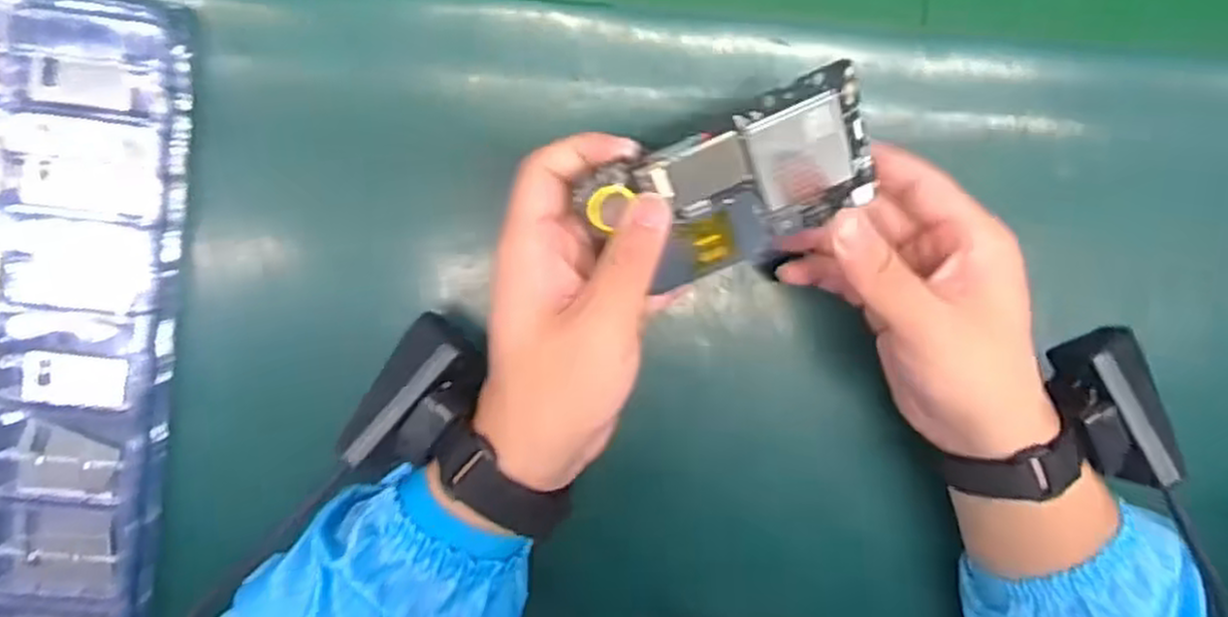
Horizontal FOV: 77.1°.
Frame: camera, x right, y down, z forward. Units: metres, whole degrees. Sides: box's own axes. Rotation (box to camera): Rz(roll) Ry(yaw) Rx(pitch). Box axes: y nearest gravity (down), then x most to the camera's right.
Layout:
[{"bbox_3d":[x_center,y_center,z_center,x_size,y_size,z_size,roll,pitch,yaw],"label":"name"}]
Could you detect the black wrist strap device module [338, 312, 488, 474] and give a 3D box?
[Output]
[{"bbox_3d":[-0.083,0.041,0.332,0.041,0.023,0.071,35,89,24],"label":"black wrist strap device module"}]

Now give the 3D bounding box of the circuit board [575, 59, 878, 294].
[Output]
[{"bbox_3d":[0.052,-0.050,0.333,0.120,0.006,0.065,-23,120,4],"label":"circuit board"}]

